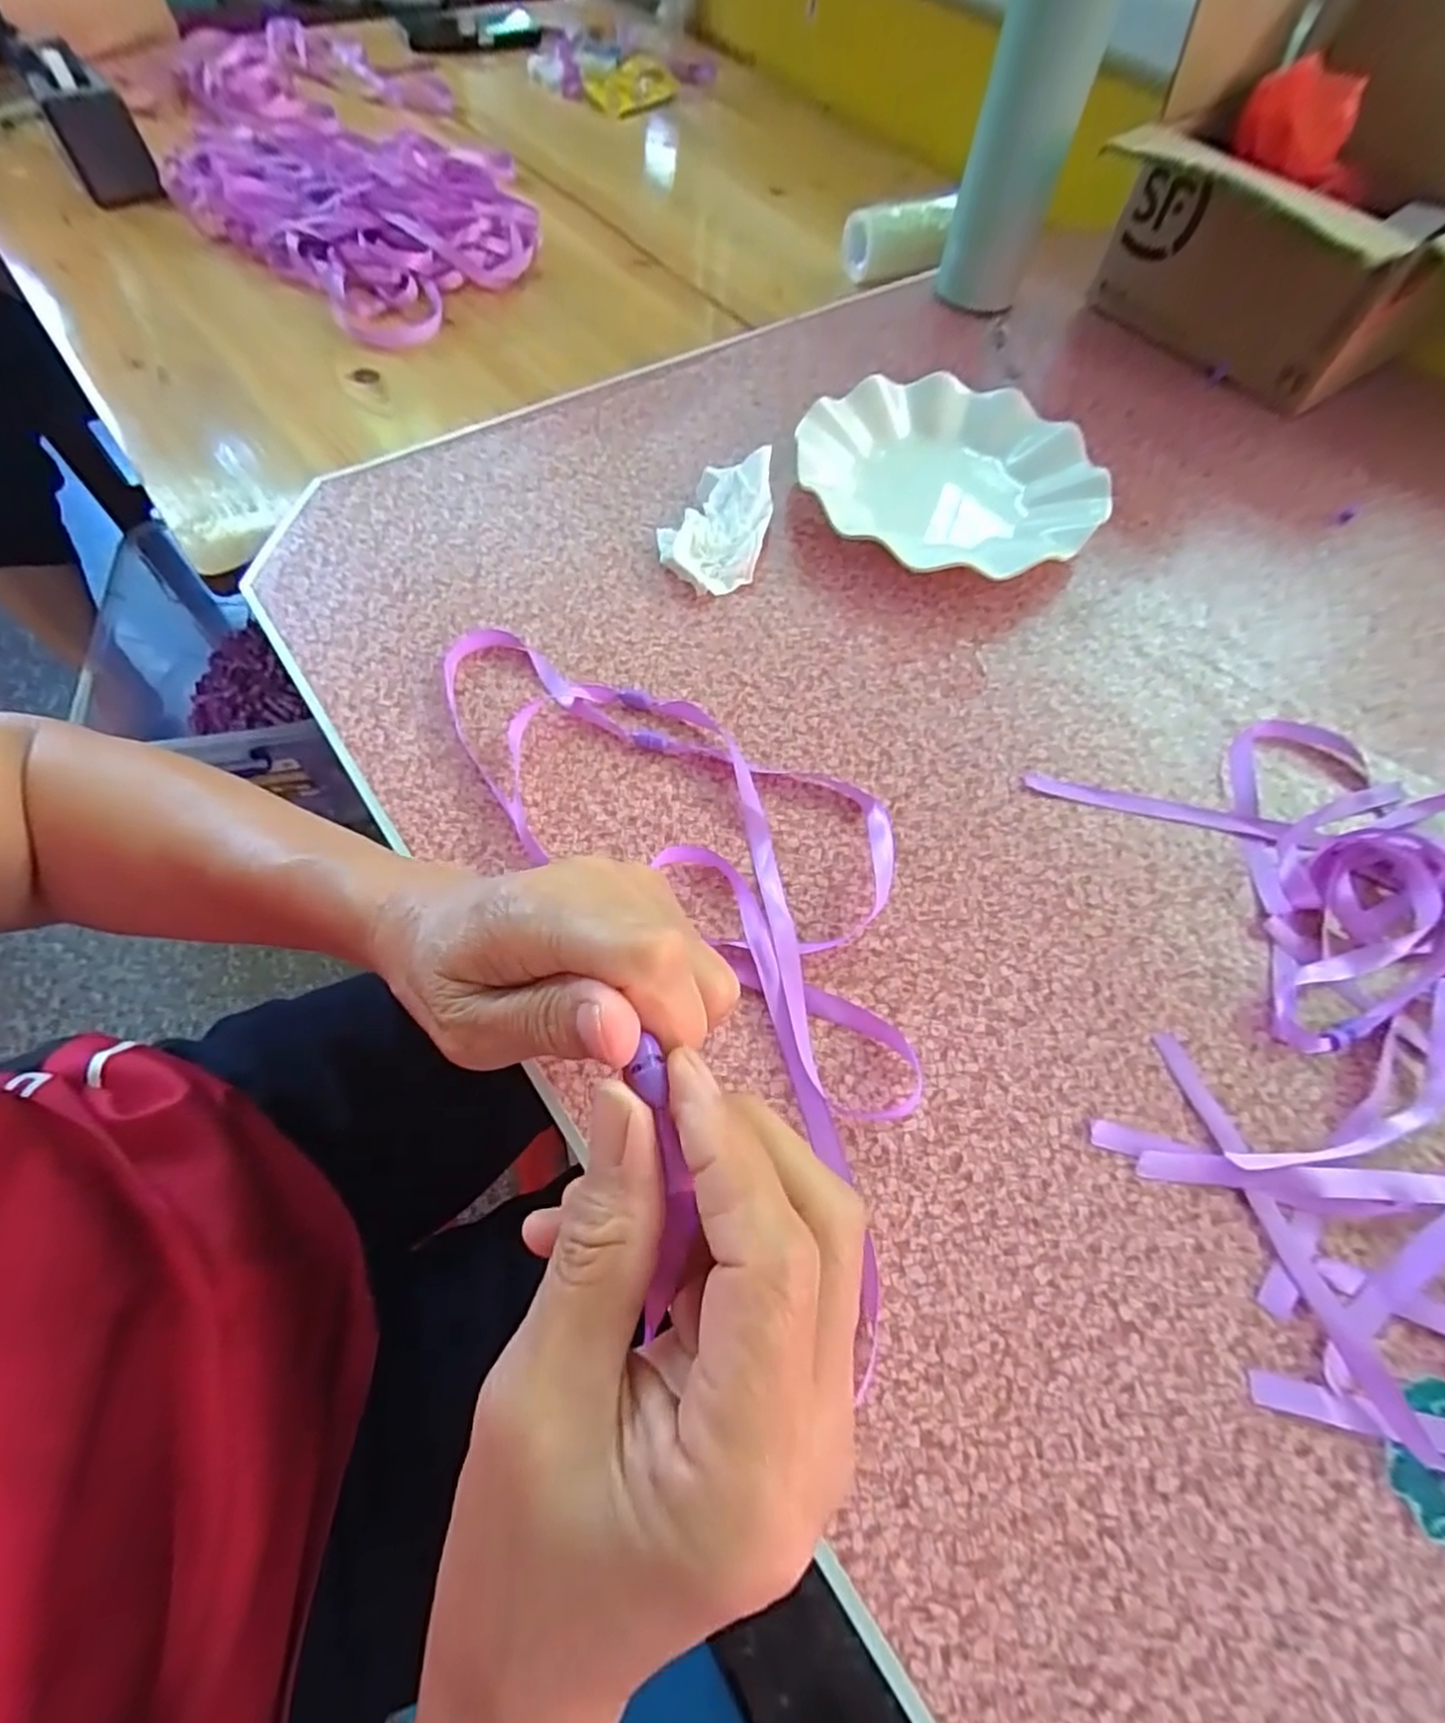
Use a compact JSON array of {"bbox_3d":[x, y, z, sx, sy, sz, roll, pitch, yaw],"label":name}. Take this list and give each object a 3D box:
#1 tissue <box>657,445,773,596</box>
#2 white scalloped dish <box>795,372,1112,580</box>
[{"bbox_3d":[-0.004,-0.200,0.404,0.059,0.031,0.089,15,63,5],"label":"tissue"},{"bbox_3d":[0.140,-0.239,0.433,0.181,0.027,0.170,1,63,-2],"label":"white scalloped dish"}]

